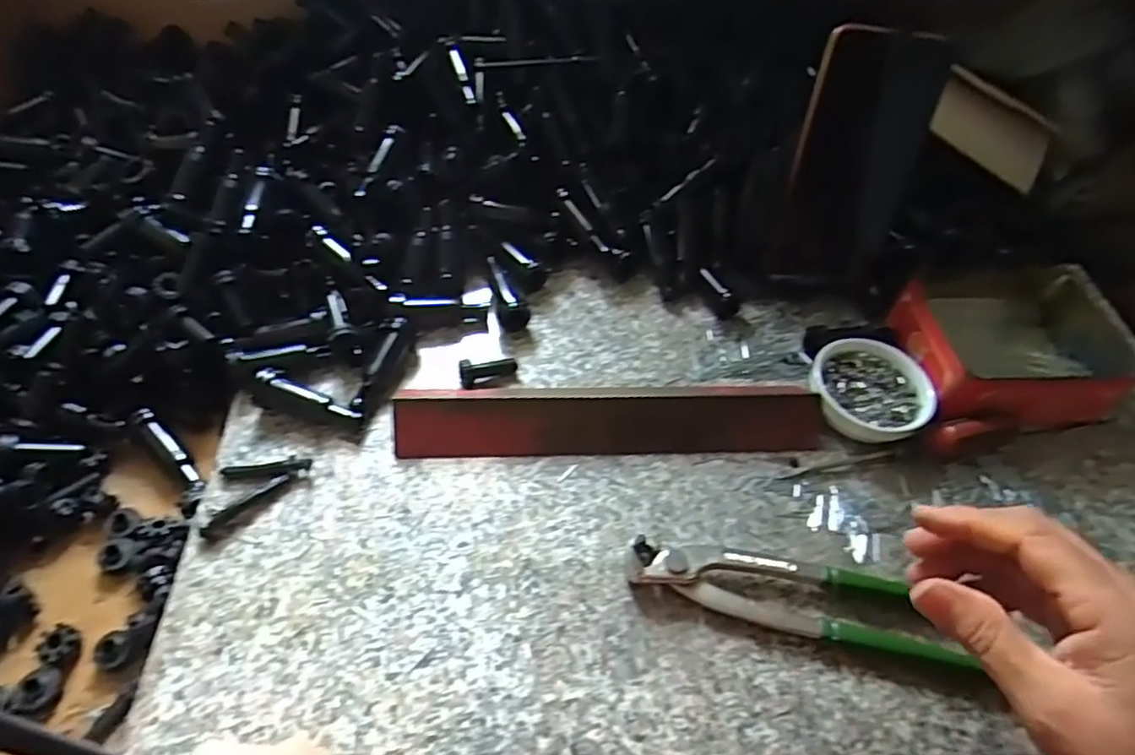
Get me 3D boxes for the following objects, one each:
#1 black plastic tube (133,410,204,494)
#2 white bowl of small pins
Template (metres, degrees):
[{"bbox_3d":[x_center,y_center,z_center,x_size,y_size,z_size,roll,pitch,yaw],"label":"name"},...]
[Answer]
[{"bbox_3d":[-0.237,0.046,0.390,0.076,0.010,0.013,39,58,22],"label":"black plastic tube"},{"bbox_3d":[0.190,0.011,0.414,0.070,0.028,0.065,3,52,-3],"label":"white bowl of small pins"}]

